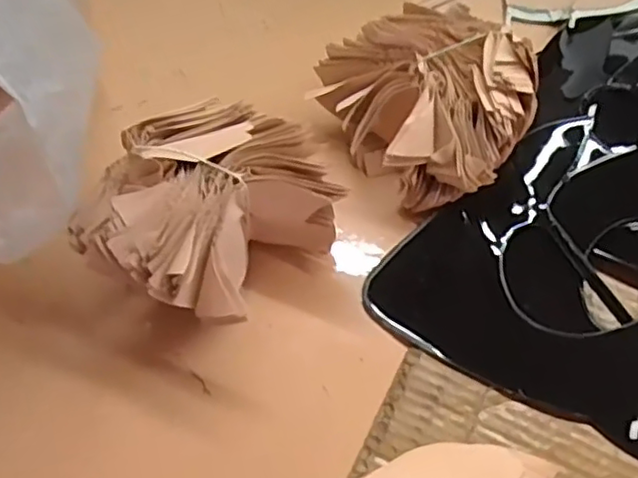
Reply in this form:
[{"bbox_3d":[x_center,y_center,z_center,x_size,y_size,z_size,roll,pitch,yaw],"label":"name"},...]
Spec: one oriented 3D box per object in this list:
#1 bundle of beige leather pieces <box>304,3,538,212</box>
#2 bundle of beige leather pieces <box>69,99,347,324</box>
[{"bbox_3d":[0.089,-0.100,0.485,0.134,0.079,0.161,-27,63,-12],"label":"bundle of beige leather pieces"},{"bbox_3d":[-0.081,-0.020,0.442,0.152,0.095,0.154,-1,61,2],"label":"bundle of beige leather pieces"}]

